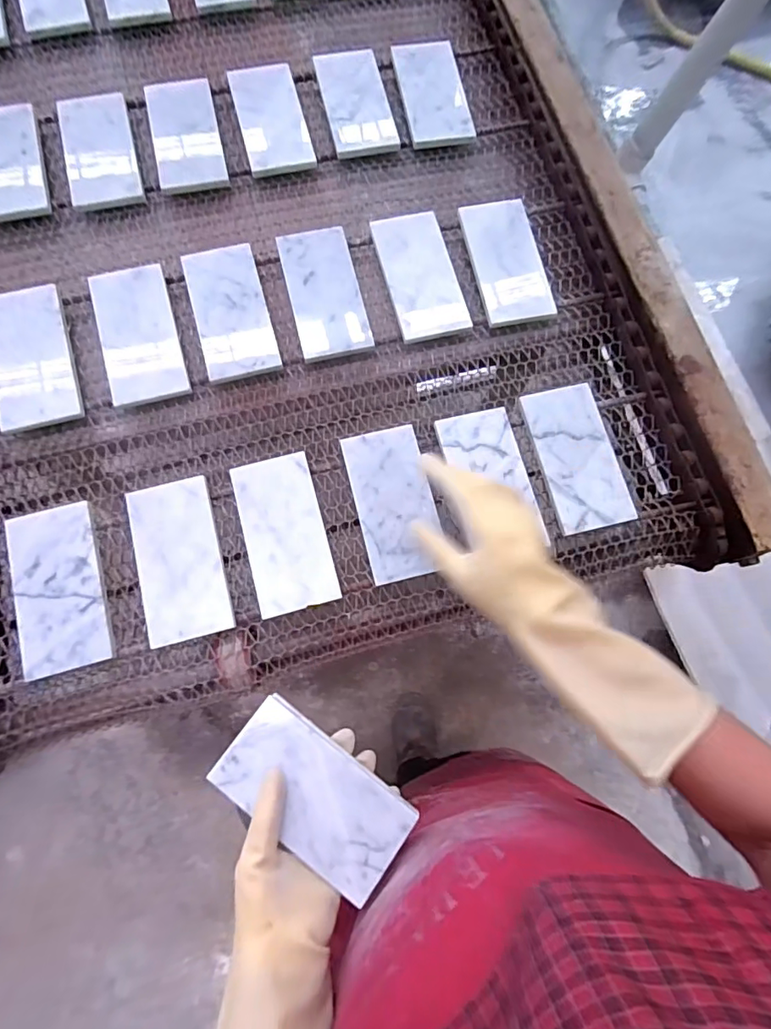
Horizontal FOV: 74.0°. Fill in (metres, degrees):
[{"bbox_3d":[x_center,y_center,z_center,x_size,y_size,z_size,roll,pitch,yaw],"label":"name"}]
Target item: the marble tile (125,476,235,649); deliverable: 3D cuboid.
[{"bbox_3d":[-0.200,0.043,0.496,0.079,0.006,0.153,-16,76,-2],"label":"marble tile"}]

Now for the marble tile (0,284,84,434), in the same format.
[{"bbox_3d":[-0.373,-0.163,0.535,0.081,0.011,0.158,-15,77,-5],"label":"marble tile"}]

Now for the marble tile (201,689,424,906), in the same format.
[{"bbox_3d":[-0.056,0.221,0.404,0.150,0.009,0.076,37,72,9],"label":"marble tile"}]

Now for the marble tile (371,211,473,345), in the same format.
[{"bbox_3d":[0.040,-0.276,0.585,0.078,0.012,0.156,-13,77,-6],"label":"marble tile"}]

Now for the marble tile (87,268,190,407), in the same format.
[{"bbox_3d":[-0.266,-0.195,0.551,0.078,0.008,0.162,-16,77,-4],"label":"marble tile"}]

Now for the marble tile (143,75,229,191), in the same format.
[{"bbox_3d":[-0.246,-0.471,0.632,0.079,0.013,0.167,-12,75,-5],"label":"marble tile"}]

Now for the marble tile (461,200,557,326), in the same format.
[{"bbox_3d":[0.142,-0.296,0.598,0.081,0.011,0.157,-10,78,-6],"label":"marble tile"}]

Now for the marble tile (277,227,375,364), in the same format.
[{"bbox_3d":[-0.068,-0.252,0.574,0.078,0.008,0.160,-13,77,-5],"label":"marble tile"}]

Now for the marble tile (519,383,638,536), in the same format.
[{"bbox_3d":[0.200,-0.061,0.534,0.077,0.008,0.154,-11,74,-5],"label":"marble tile"}]

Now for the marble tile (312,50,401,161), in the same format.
[{"bbox_3d":[-0.037,-0.529,0.654,0.080,0.015,0.159,-13,77,-2],"label":"marble tile"}]

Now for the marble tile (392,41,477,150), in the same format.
[{"bbox_3d":[0.062,-0.544,0.661,0.082,0.014,0.158,-9,76,-3],"label":"marble tile"}]

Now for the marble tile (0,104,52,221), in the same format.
[{"bbox_3d":[-0.449,-0.418,0.605,0.082,0.012,0.153,-14,79,-7],"label":"marble tile"}]

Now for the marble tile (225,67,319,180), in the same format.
[{"bbox_3d":[-0.142,-0.495,0.640,0.079,0.009,0.157,-14,77,-4],"label":"marble tile"}]

